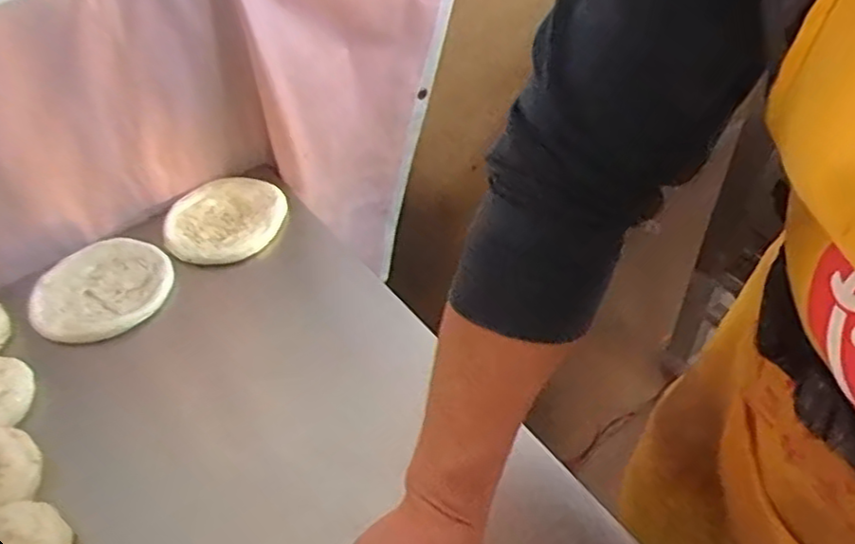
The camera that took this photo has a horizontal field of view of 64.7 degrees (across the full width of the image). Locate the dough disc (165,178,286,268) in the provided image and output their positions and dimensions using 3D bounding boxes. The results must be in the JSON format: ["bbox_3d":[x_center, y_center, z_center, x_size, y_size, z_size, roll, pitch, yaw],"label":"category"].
[{"bbox_3d":[-0.217,-0.058,0.728,0.119,0.011,0.126,-2,48,3],"label":"dough disc"}]

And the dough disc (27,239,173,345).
[{"bbox_3d":[-0.323,0.014,0.672,0.131,0.015,0.124,-2,48,3],"label":"dough disc"}]

